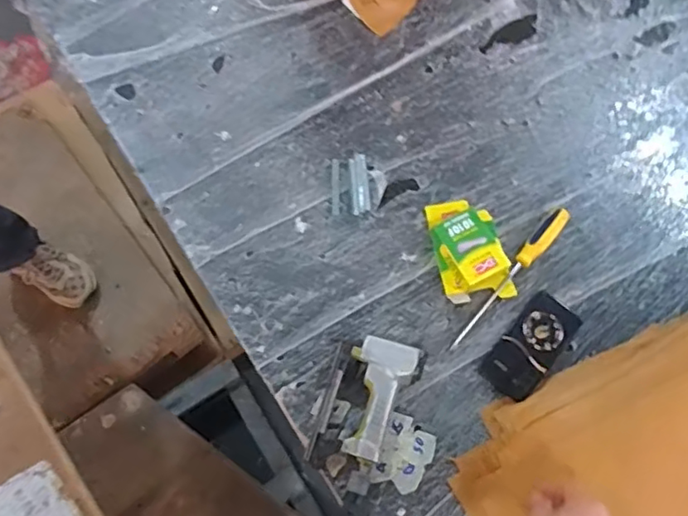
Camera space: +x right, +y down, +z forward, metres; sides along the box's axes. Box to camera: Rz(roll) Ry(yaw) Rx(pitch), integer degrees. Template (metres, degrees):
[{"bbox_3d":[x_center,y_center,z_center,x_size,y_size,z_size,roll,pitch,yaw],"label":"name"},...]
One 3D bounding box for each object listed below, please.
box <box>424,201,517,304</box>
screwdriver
[{"bbox_3d":[0.198,-0.020,0.934,0.109,0.040,0.174,-10,70,-5],"label":"box"},{"bbox_3d":[0.258,0.030,0.916,0.031,0.035,0.277,39,74,12],"label":"screwdriver"}]

